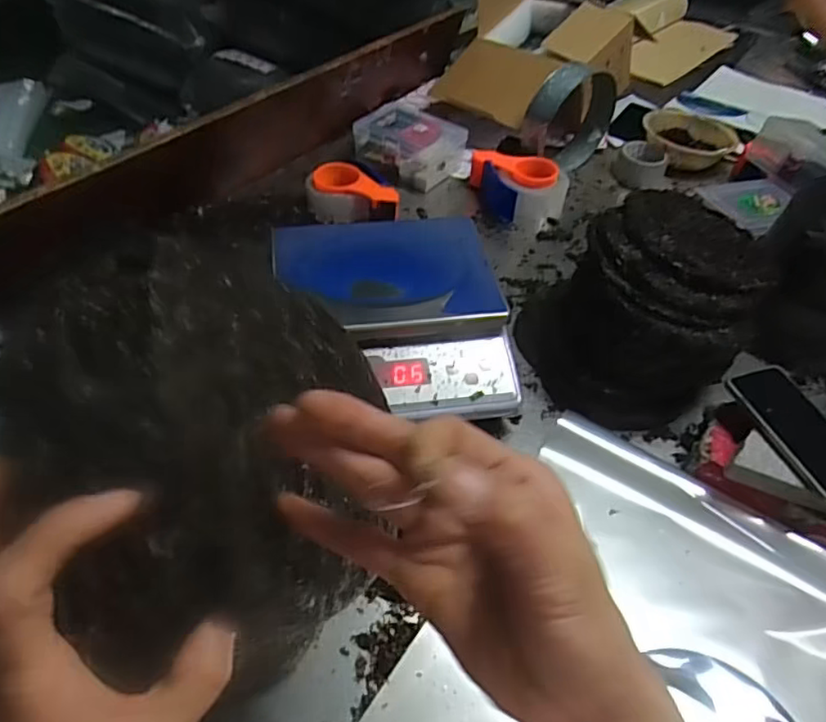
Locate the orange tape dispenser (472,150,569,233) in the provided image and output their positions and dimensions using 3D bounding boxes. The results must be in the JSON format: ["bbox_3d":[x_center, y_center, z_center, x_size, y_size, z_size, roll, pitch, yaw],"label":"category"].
[{"bbox_3d":[0.182,-0.298,1.061,0.167,0.065,0.126,9,48,4],"label":"orange tape dispenser"}]

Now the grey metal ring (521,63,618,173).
[{"bbox_3d":[0.288,-0.444,1.130,0.204,0.180,0.066,-31,57,-28],"label":"grey metal ring"}]

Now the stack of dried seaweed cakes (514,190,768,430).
[{"bbox_3d":[0.289,-0.081,0.793,0.264,0.175,0.297,25,50,17],"label":"stack of dried seaweed cakes"}]

